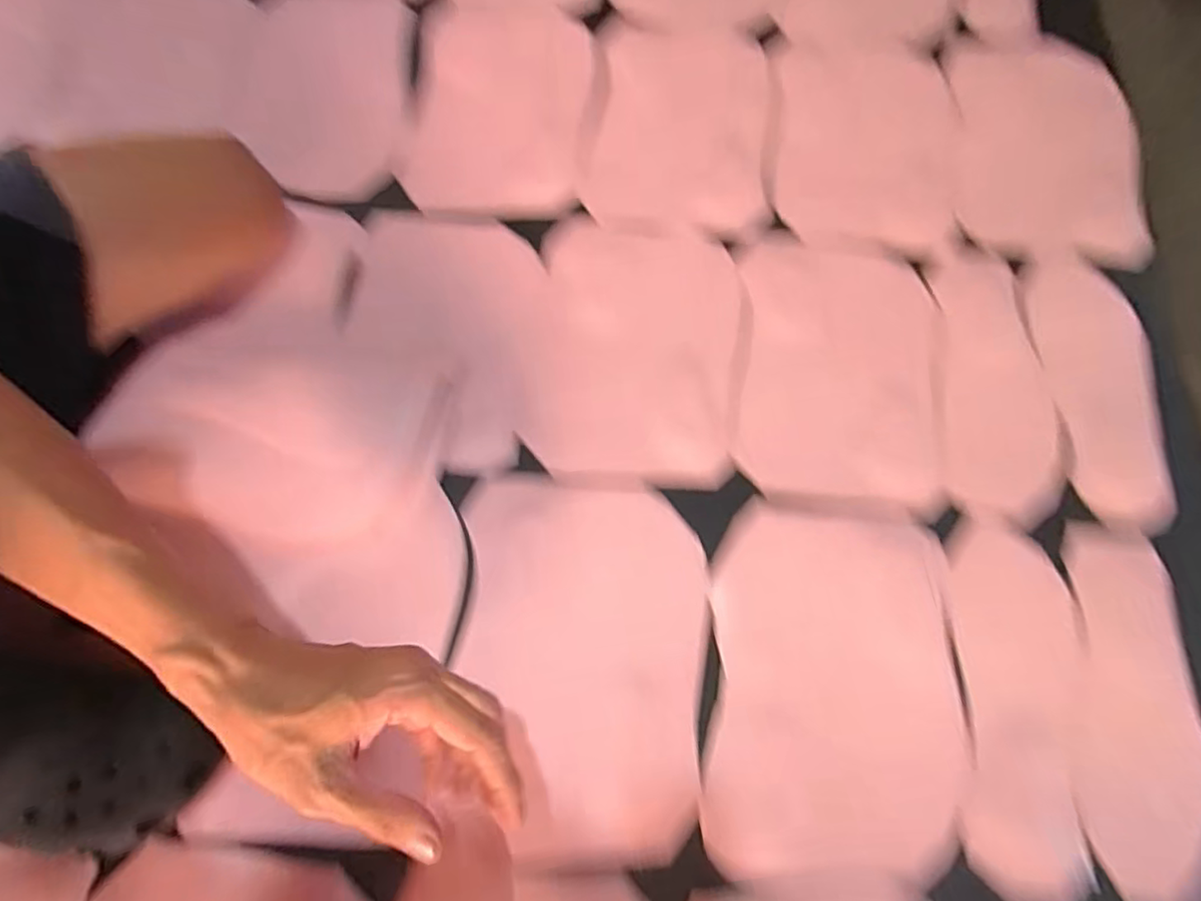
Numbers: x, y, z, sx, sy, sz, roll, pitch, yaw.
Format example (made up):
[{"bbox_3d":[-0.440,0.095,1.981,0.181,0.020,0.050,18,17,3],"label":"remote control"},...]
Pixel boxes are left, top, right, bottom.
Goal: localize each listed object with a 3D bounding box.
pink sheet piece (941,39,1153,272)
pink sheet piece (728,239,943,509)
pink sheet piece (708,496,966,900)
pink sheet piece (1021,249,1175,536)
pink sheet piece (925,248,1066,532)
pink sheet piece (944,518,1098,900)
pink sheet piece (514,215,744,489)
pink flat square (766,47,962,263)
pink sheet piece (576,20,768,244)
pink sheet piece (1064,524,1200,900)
[{"bbox_3d":[0.447,-0.308,0.622,0.179,0.007,0.257,5,73,3],"label":"pink sheet piece"},{"bbox_3d":[0.213,-0.080,0.549,0.176,0.010,0.250,6,73,3],"label":"pink sheet piece"},{"bbox_3d":[0.174,0.171,0.454,0.182,0.027,0.257,6,73,3],"label":"pink sheet piece"},{"bbox_3d":[0.443,-0.060,0.541,0.102,0.011,0.259,0,72,1],"label":"pink sheet piece"},{"bbox_3d":[0.347,-0.064,0.543,0.094,0.009,0.258,6,73,3],"label":"pink sheet piece"},{"bbox_3d":[0.312,0.184,0.453,0.094,0.017,0.256,8,73,4],"label":"pink sheet piece"},{"bbox_3d":[0.032,-0.098,0.550,0.179,0.012,0.256,5,73,3],"label":"pink sheet piece"},{"bbox_3d":[0.268,-0.317,0.619,0.182,0.005,0.247,7,73,3],"label":"pink flat square"},{"bbox_3d":[0.083,-0.335,0.634,0.173,0.017,0.238,7,73,4],"label":"pink sheet piece"},{"bbox_3d":[0.396,0.190,0.450,0.092,0.016,0.262,12,73,5],"label":"pink sheet piece"}]

